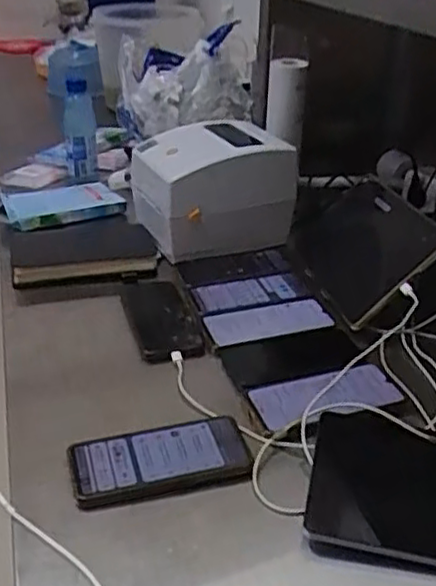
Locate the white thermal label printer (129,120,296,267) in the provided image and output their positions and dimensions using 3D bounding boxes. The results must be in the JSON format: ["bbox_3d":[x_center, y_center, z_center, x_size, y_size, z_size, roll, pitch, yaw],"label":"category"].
[{"bbox_3d":[-0.012,-0.172,1.115,0.228,0.169,0.178,-10,31,-18],"label":"white thermal label printer"}]

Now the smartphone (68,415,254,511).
[{"bbox_3d":[-0.054,0.162,0.675,0.174,0.013,0.084,-8,31,-15],"label":"smartphone"}]

